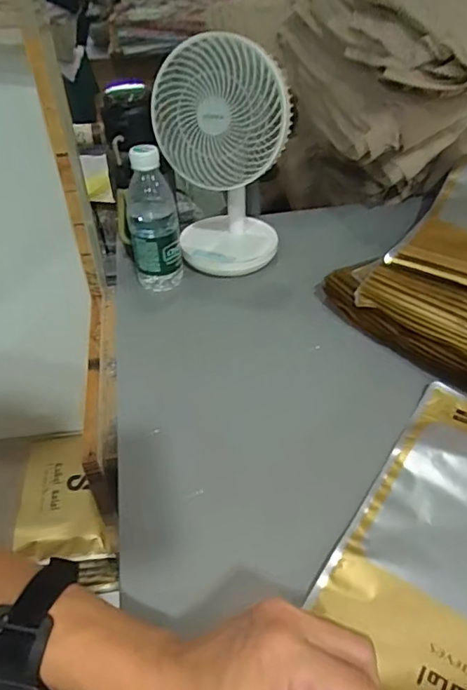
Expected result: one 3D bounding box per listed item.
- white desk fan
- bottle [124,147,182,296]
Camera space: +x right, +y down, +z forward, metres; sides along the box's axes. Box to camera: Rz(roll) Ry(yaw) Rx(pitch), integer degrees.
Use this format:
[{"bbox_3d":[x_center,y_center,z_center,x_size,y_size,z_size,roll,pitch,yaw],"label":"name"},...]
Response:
[{"bbox_3d":[-0.012,-0.223,0.652,0.147,0.267,0.107,-1,40,3],"label":"white desk fan"},{"bbox_3d":[-0.099,-0.147,0.644,0.061,0.178,0.057,-5,40,-3],"label":"bottle"}]

